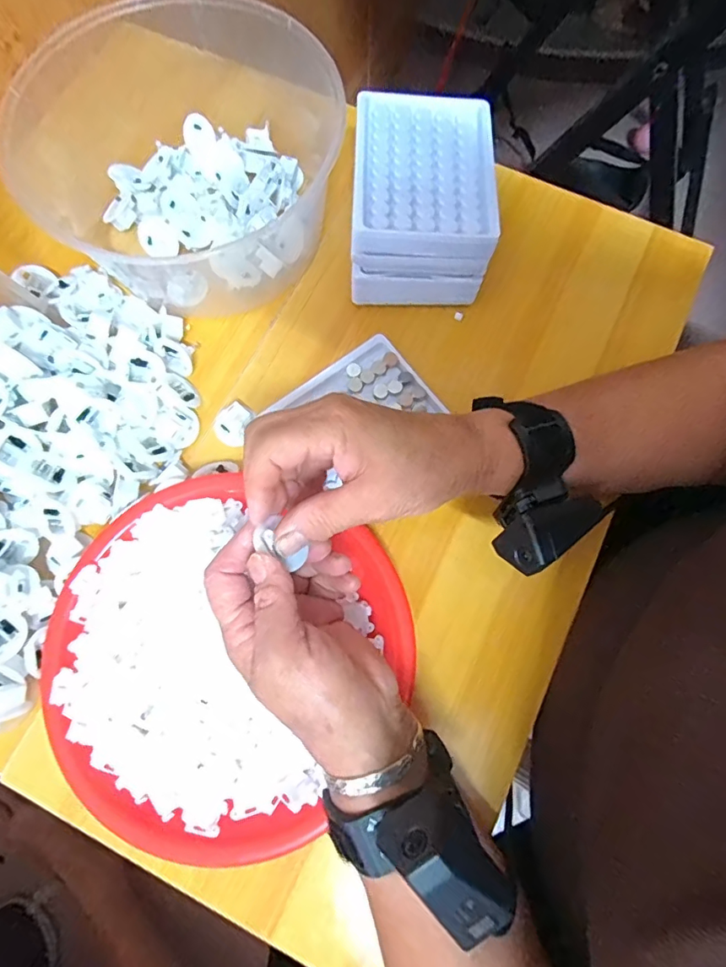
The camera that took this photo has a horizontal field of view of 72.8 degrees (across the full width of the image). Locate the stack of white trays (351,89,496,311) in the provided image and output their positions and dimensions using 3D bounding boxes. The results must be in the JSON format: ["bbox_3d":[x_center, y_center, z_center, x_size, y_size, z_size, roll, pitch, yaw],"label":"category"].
[{"bbox_3d":[0.046,-0.214,0.377,0.103,0.073,0.133,3,75,1],"label":"stack of white trays"}]

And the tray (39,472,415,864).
[{"bbox_3d":[-0.092,0.108,0.322,0.209,0.030,0.217,0,75,0],"label":"tray"}]

